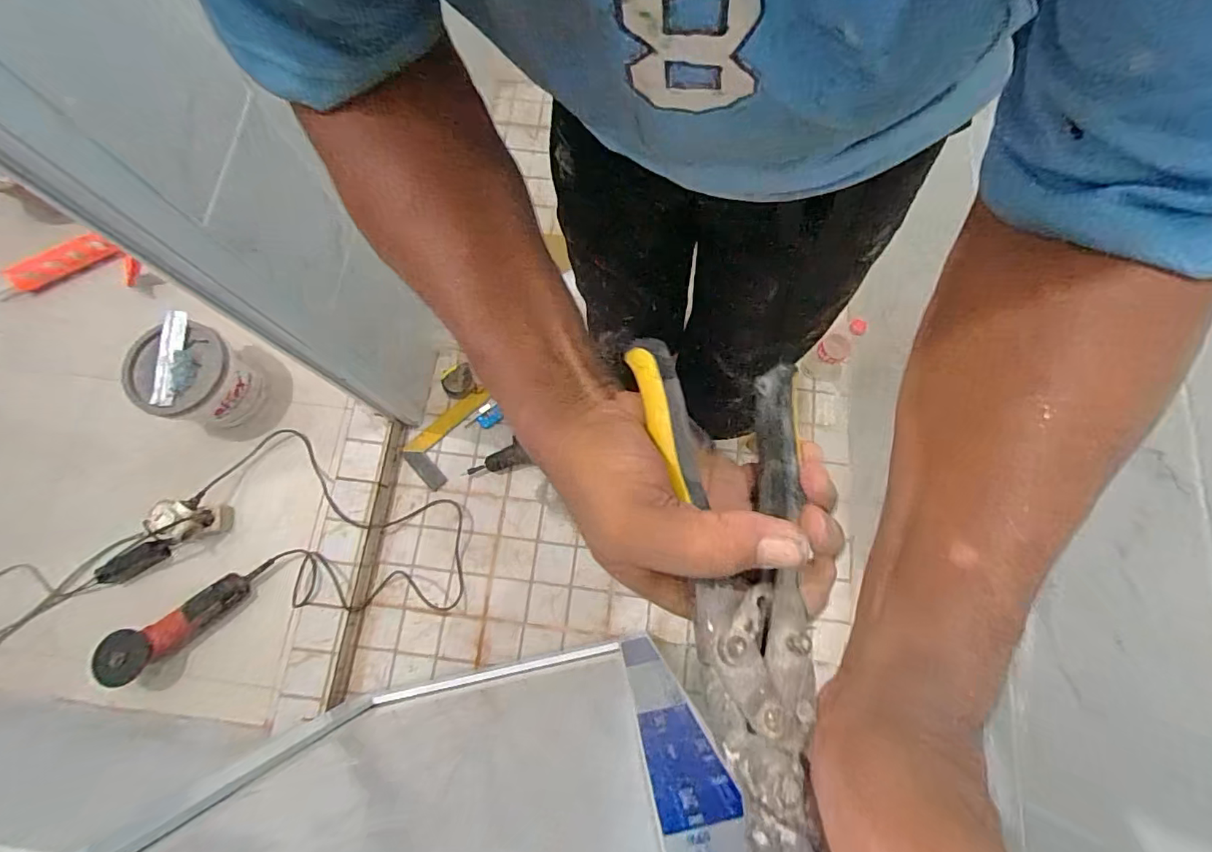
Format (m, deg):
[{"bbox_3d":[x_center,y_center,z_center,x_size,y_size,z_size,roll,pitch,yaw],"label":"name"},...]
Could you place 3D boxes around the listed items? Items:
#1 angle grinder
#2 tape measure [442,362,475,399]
[{"bbox_3d":[-0.845,0.386,1.063,0.089,0.073,0.305,44,51,11],"label":"angle grinder"},{"bbox_3d":[-0.342,-0.104,1.222,0.079,0.034,0.075,-37,78,-9],"label":"tape measure"}]

